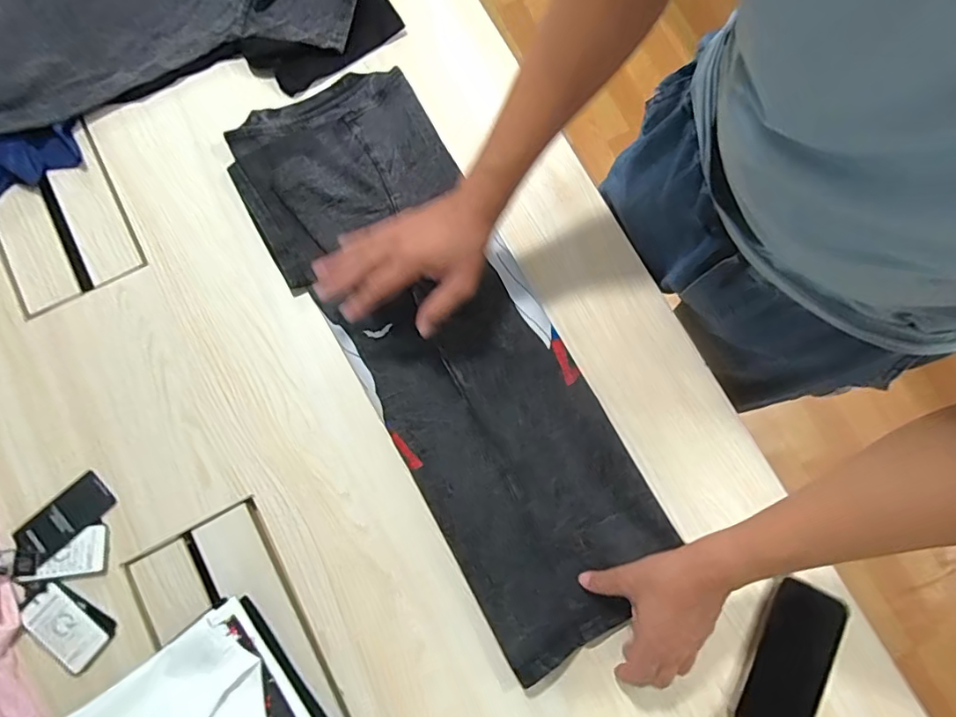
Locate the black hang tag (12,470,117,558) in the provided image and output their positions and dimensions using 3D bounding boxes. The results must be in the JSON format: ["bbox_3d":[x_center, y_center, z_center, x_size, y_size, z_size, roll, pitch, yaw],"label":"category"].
[{"bbox_3d":[-0.446,0.171,0.578,0.095,0.004,0.048,-43,84,-13],"label":"black hang tag"}]

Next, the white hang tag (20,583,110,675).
[{"bbox_3d":[-0.432,0.281,0.557,0.087,0.004,0.049,41,83,4],"label":"white hang tag"}]

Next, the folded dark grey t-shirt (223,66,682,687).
[{"bbox_3d":[-0.041,-0.024,0.610,0.228,0.030,0.699,-29,82,-6],"label":"folded dark grey t-shirt"}]

